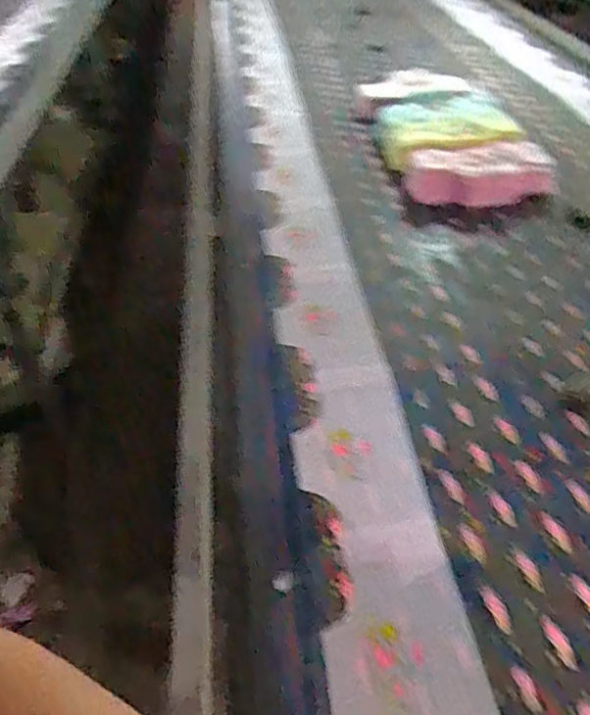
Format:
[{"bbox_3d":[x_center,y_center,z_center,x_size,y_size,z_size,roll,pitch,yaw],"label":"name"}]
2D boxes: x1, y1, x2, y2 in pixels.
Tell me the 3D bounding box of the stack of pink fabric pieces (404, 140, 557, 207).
[{"bbox_3d":[0.420,-0.422,1.262,0.322,0.072,0.200,9,44,7],"label":"stack of pink fabric pieces"}]

